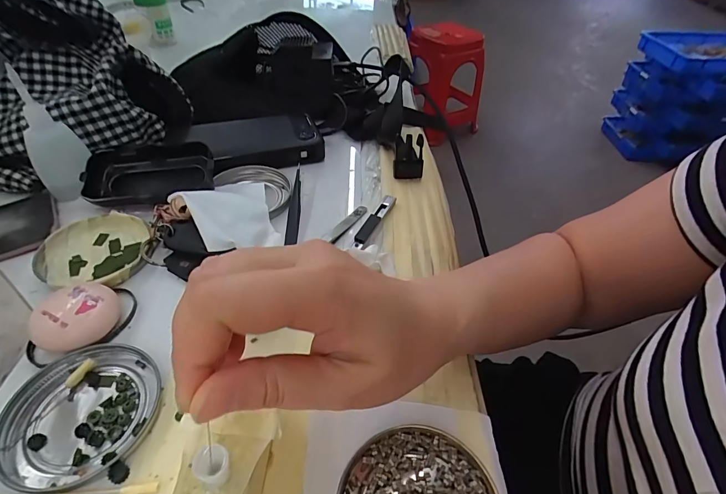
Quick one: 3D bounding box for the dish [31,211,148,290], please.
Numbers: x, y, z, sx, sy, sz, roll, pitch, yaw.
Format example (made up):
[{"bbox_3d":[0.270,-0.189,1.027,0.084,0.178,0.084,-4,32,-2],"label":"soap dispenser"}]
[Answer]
[{"bbox_3d":[-0.211,0.003,0.301,0.078,0.013,0.076,2,45,-2],"label":"dish"}]

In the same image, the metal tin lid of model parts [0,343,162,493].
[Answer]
[{"bbox_3d":[-0.159,0.091,0.215,0.077,0.009,0.076,2,45,-2],"label":"metal tin lid of model parts"}]

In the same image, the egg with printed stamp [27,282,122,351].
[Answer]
[{"bbox_3d":[-0.185,0.046,0.248,0.048,0.025,0.042,-31,55,-30],"label":"egg with printed stamp"}]

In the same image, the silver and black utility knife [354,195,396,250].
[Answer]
[{"bbox_3d":[0.011,-0.023,0.337,0.011,0.009,0.069,21,47,16],"label":"silver and black utility knife"}]

